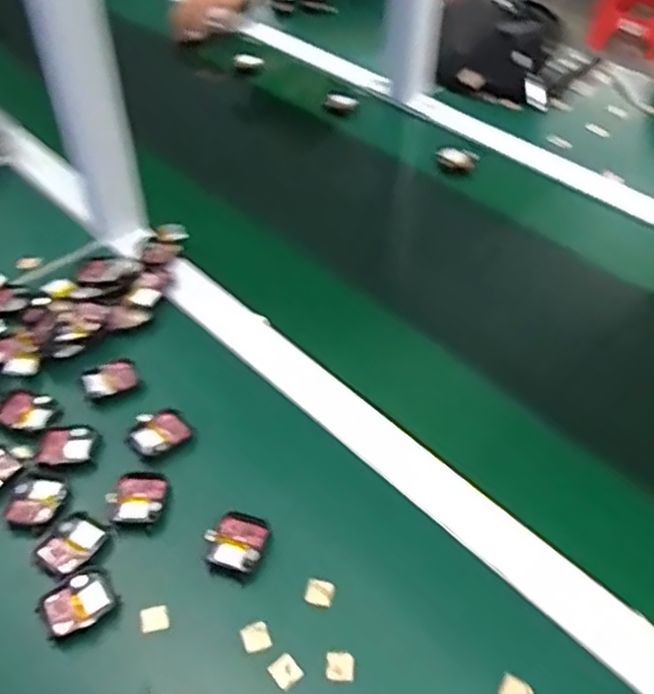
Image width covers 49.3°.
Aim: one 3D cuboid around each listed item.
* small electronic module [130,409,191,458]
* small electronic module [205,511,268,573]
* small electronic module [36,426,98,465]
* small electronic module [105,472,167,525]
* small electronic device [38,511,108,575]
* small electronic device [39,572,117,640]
[{"bbox_3d":[-0.131,0.067,0.556,0.042,0.010,0.038,-33,54,-28],"label":"small electronic module"},{"bbox_3d":[-0.062,0.133,0.491,0.038,0.012,0.043,11,47,11],"label":"small electronic module"},{"bbox_3d":[-0.200,0.075,0.549,0.042,0.004,0.031,-4,46,-4],"label":"small electronic module"},{"bbox_3d":[-0.137,0.108,0.514,0.037,0.008,0.041,6,46,6],"label":"small electronic module"},{"bbox_3d":[-0.175,0.135,0.491,0.035,0.004,0.042,27,51,24],"label":"small electronic device"},{"bbox_3d":[-0.162,0.167,0.462,0.042,0.006,0.034,-30,53,-26],"label":"small electronic device"}]

